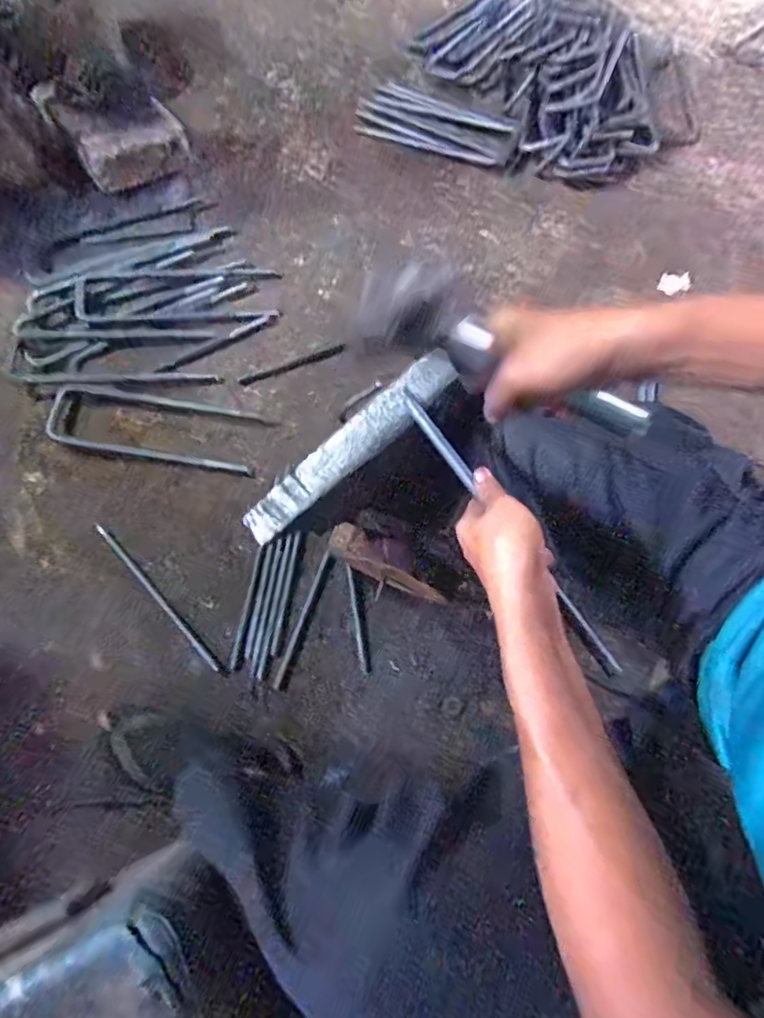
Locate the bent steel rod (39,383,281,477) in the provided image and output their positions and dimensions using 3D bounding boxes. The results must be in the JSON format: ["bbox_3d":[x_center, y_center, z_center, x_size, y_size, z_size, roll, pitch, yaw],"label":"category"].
[{"bbox_3d":[-0.383,-0.138,0.864,0.369,0.011,0.110,10,73,1],"label":"bent steel rod"}]

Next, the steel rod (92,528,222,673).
[{"bbox_3d":[-0.350,0.132,0.783,0.014,0.017,0.307,-43,79,-13],"label":"steel rod"}]

